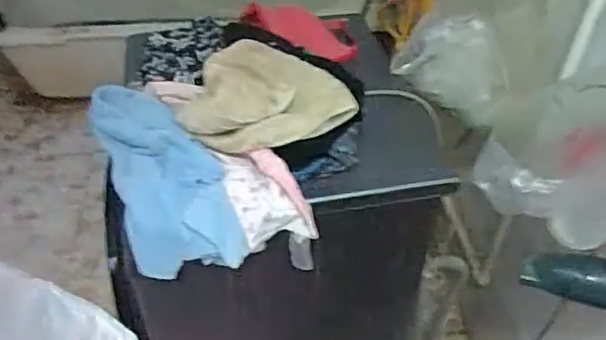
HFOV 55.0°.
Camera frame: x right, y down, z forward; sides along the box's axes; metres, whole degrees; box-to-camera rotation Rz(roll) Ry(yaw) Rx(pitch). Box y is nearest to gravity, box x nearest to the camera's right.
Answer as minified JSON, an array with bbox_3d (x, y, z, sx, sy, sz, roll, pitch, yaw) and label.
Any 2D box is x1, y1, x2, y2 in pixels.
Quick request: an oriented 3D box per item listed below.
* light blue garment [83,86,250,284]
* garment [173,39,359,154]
[{"bbox_3d":[-0.233,0.010,0.930,0.164,0.093,0.383,-23,63,-25],"label":"light blue garment"},{"bbox_3d":[-0.075,-0.148,1.001,0.291,0.061,0.269,-2,44,-5],"label":"garment"}]

